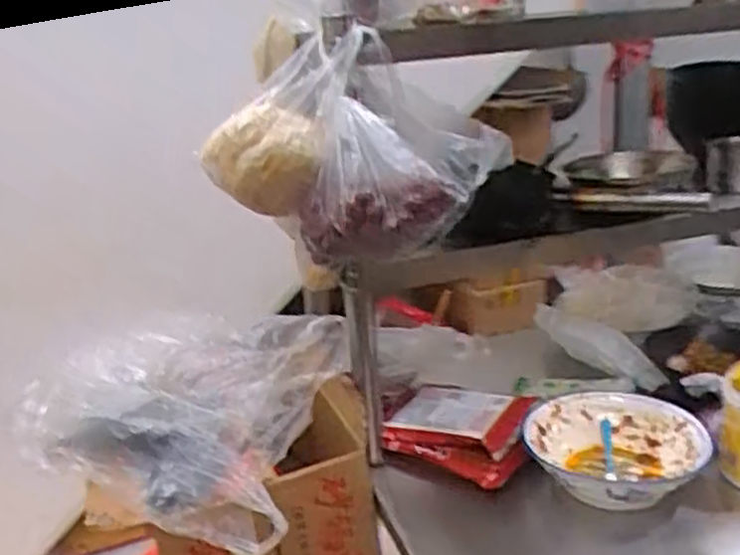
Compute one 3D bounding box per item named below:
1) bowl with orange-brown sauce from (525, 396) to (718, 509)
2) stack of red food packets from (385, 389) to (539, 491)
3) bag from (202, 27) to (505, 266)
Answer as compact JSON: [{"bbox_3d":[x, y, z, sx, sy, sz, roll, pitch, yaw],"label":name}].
[{"bbox_3d":[0.318,0.234,1.000,0.222,0.087,0.207,-4,17,1],"label":"bowl with orange-brown sauce"},{"bbox_3d":[0.122,0.222,1.121,0.229,0.067,0.188,5,19,30],"label":"stack of red food packets"},{"bbox_3d":[-0.011,-0.139,0.856,0.281,0.233,0.175,1,18,19],"label":"bag"}]

